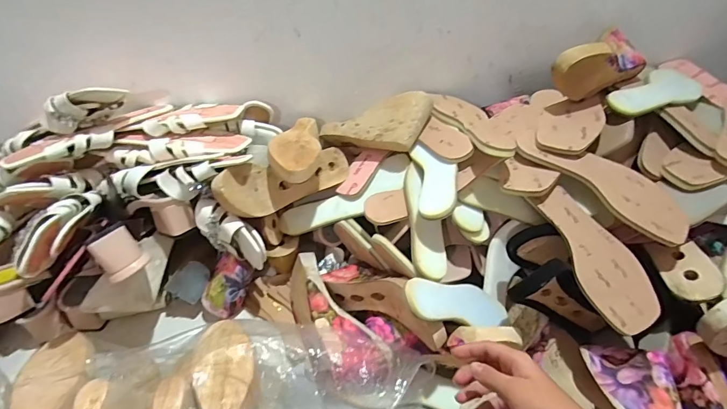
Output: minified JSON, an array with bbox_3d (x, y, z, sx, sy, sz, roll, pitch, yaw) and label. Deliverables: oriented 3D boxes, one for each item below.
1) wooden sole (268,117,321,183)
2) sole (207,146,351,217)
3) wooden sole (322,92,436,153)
[{"bbox_3d":[-0.104,-0.095,0.643,0.076,0.040,0.206,0,31,-2],"label":"wooden sole"},{"bbox_3d":[-0.121,-0.037,0.625,0.228,0.069,0.063,-18,47,-36],"label":"sole"},{"bbox_3d":[0.012,-0.122,0.678,0.212,0.045,0.088,-7,83,29],"label":"wooden sole"}]

